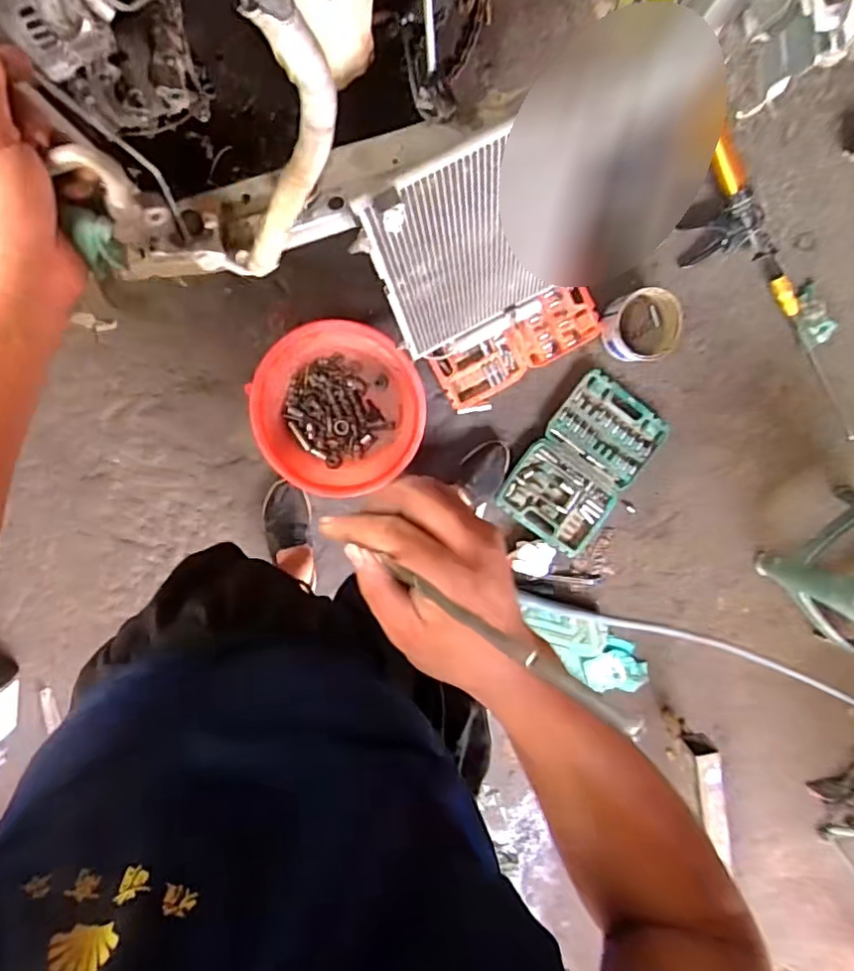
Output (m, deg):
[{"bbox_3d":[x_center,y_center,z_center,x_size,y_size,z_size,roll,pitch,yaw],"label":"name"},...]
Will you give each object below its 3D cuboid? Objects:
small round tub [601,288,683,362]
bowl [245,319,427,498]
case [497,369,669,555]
[{"bbox_3d":[0.492,-0.363,1.407,0.166,0.083,0.156,-1,99,-4],"label":"small round tub"},{"bbox_3d":[-0.194,-0.168,1.380,0.361,0.105,0.374,-1,99,-4],"label":"bowl"},{"bbox_3d":[0.373,-0.050,1.472,0.250,0.034,0.396,34,95,-9],"label":"case"}]

